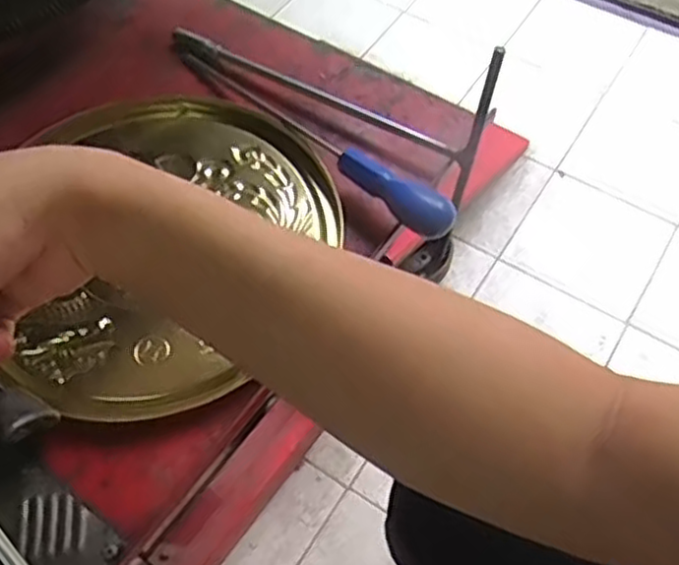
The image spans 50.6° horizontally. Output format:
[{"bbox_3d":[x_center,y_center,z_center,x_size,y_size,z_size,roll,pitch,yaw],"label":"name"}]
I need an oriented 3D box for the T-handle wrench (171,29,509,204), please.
[{"bbox_3d":[-0.018,-0.166,0.527,0.287,0.098,0.054,27,62,16],"label":"T-handle wrench"}]

